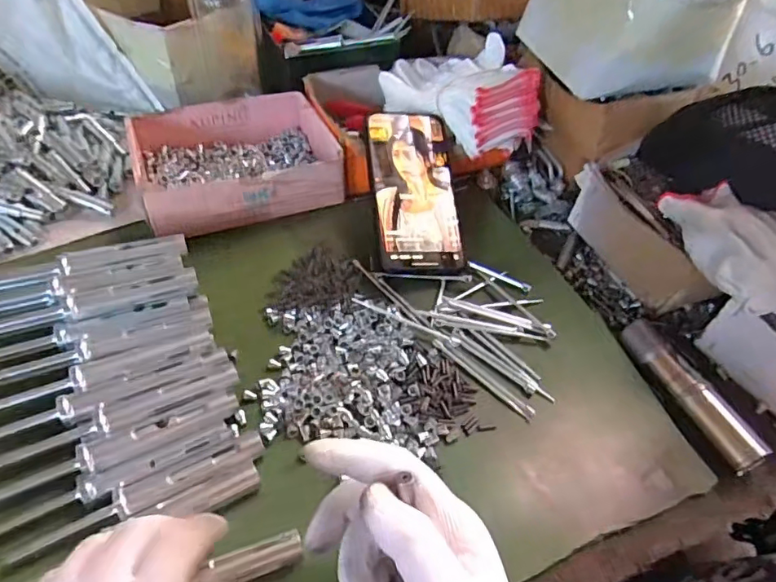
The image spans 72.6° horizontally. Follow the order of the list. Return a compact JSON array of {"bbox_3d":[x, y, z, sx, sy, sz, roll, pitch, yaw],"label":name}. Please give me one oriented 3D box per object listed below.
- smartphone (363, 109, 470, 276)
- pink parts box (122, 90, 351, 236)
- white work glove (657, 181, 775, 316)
[{"bbox_3d":[0.023,-0.088,0.462,0.073,0.010,0.155,-4,72,-10],"label":"smartphone"},{"bbox_3d":[-0.143,-0.127,0.499,0.174,0.049,0.150,-17,53,-19],"label":"pink parts box"},{"bbox_3d":[0.261,-0.034,0.386,0.080,0.042,0.119,-1,50,-7],"label":"white work glove"}]

